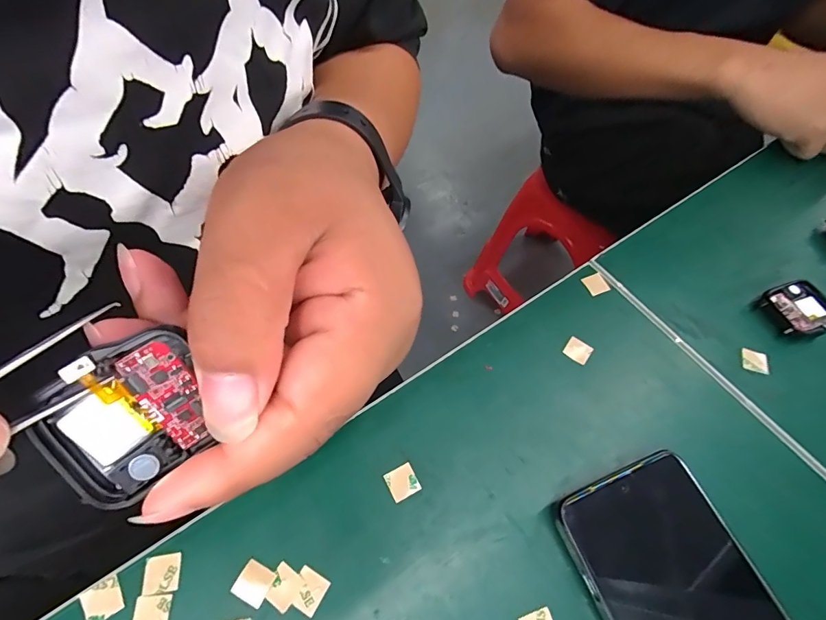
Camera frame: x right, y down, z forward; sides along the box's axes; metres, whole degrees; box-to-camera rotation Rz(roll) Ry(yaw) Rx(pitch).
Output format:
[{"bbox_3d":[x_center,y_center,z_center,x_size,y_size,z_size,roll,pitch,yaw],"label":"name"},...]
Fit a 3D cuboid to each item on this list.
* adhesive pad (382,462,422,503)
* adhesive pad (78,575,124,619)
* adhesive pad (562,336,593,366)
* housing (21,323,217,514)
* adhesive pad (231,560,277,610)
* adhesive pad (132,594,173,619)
[{"bbox_3d":[-0.006,0.091,0.224,0.015,0.004,0.015,-26,66,-15],"label":"adhesive pad"},{"bbox_3d":[-0.139,0.130,0.189,0.015,0.004,0.015,-29,65,-20],"label":"adhesive pad"},{"bbox_3d":[0.105,0.026,0.271,0.015,0.004,0.014,35,63,16],"label":"adhesive pad"},{"bbox_3d":[-0.075,0.028,0.112,0.040,0.036,0.011,-35,22,-14],"label":"housing"},{"bbox_3d":[-0.074,0.126,0.195,0.017,0.004,0.015,27,60,12],"label":"adhesive pad"},{"bbox_3d":[-0.116,0.135,0.187,0.015,0.004,0.016,-2,59,-6],"label":"adhesive pad"}]

